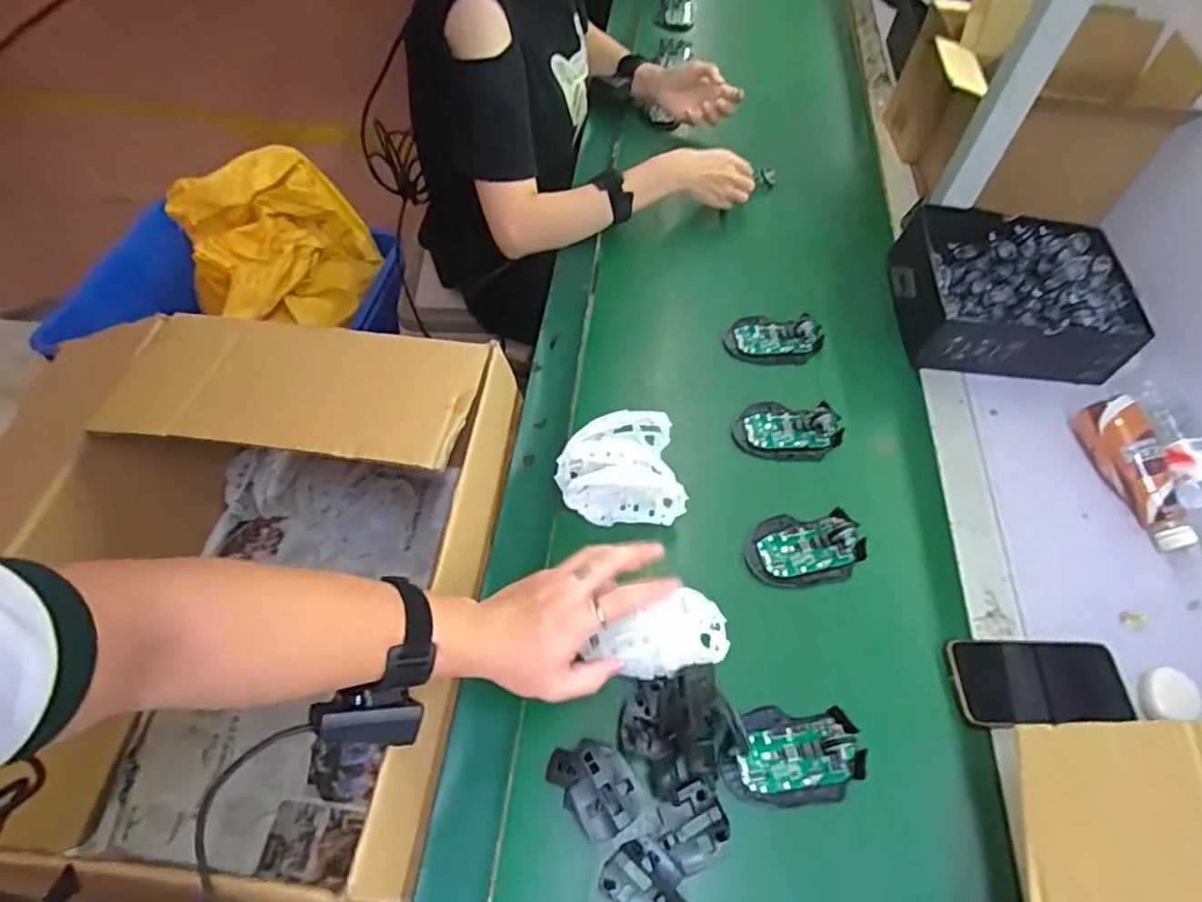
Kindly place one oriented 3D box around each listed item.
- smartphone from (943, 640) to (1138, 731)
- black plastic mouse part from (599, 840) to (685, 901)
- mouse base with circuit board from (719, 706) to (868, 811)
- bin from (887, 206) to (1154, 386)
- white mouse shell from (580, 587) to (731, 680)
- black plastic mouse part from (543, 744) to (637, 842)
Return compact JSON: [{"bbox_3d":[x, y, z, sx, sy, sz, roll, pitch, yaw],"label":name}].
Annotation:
[{"bbox_3d":[0.385,0.203,0.599,0.145,0.016,0.074,1,54,-3],"label":"smartphone"},{"bbox_3d":[0.031,0.328,0.502,0.042,0.014,0.066,-35,63,-25],"label":"black plastic mouse part"},{"bbox_3d":[0.157,0.246,0.555,0.114,0.024,0.073,-4,54,-7],"label":"mouse base with circuit board"},{"bbox_3d":[0.482,-0.186,0.823,0.258,0.093,0.194,5,54,0],"label":"bin"},{"bbox_3d":[0.052,0.155,0.569,0.105,0.032,0.058,-14,95,-7],"label":"white mouse shell"},{"bbox_3d":[-0.004,0.259,0.530,0.052,0.019,0.074,-32,62,-24],"label":"black plastic mouse part"}]

